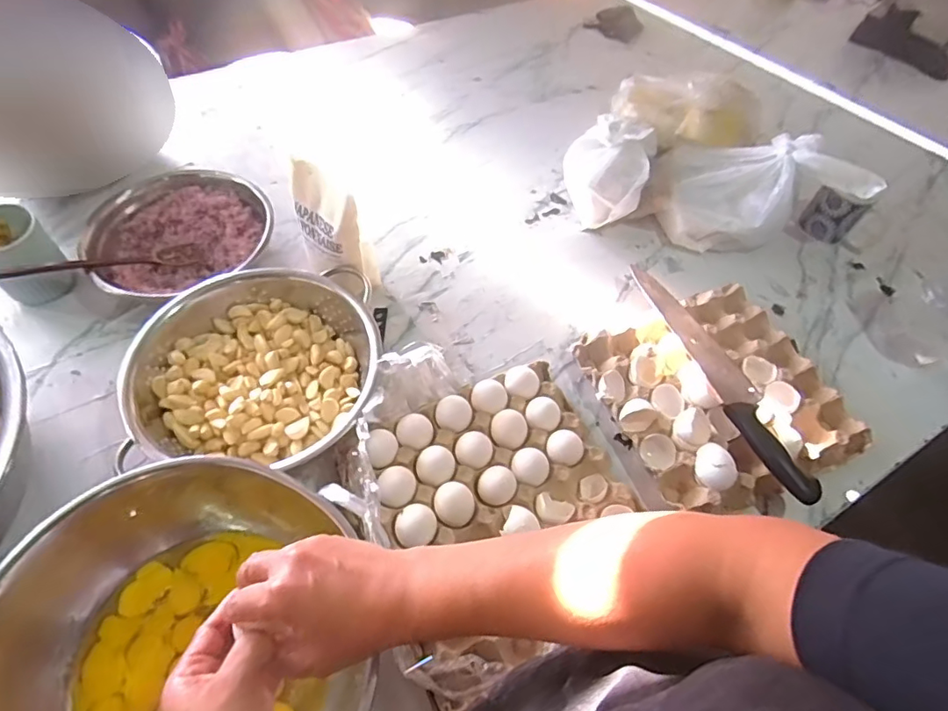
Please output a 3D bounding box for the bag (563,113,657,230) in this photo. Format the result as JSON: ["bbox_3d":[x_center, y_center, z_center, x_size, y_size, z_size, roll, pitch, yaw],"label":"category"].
[{"bbox_3d":[0.208,-0.298,0.840,0.131,0.122,0.180,21,58,8],"label":"bag"}]

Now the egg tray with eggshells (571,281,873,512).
[{"bbox_3d":[0.303,0.044,0.663,0.280,0.052,0.267,-20,60,-16],"label":"egg tray with eggshells"}]

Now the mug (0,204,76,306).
[{"bbox_3d":[-0.589,-0.123,0.675,0.076,0.112,0.099,34,61,18],"label":"mug"}]

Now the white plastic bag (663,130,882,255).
[{"bbox_3d":[0.415,-0.243,0.794,0.272,0.143,0.154,13,57,5],"label":"white plastic bag"}]

